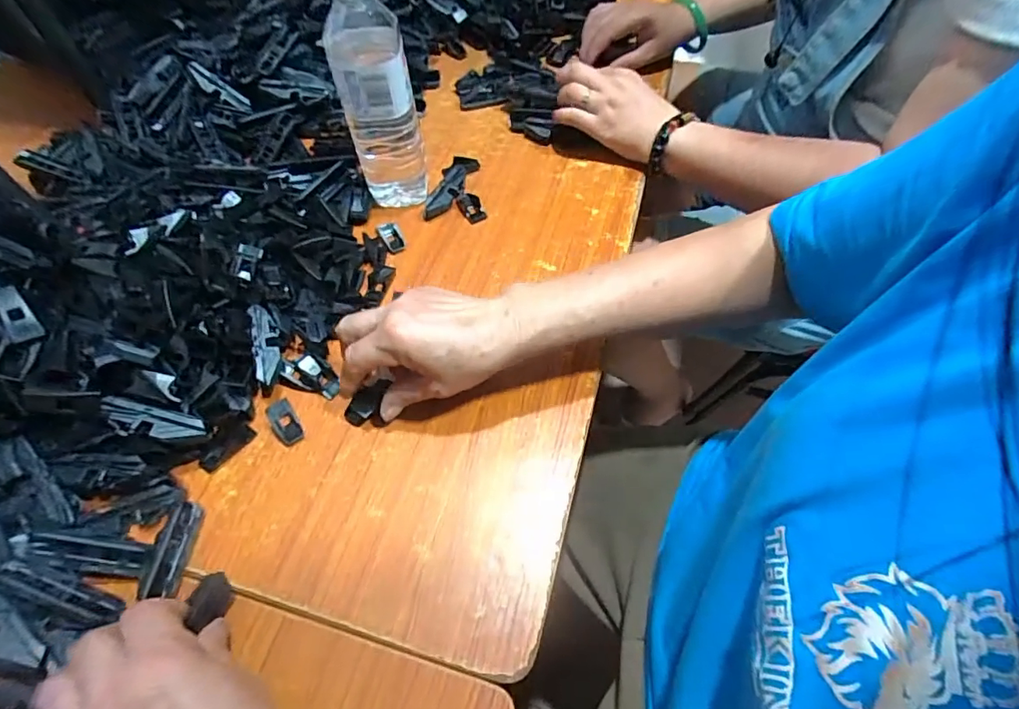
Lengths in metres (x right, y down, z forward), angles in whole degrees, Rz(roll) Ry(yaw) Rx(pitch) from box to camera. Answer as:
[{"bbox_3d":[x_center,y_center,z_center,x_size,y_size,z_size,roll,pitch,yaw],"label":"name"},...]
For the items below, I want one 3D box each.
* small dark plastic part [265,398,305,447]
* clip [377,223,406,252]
[{"bbox_3d":[-0.178,0.052,0.399,0.020,0.005,0.042,-27,60,-15],"label":"small dark plastic part"},{"bbox_3d":[-0.118,-0.118,0.507,0.019,0.006,0.035,-27,60,-14],"label":"clip"}]

